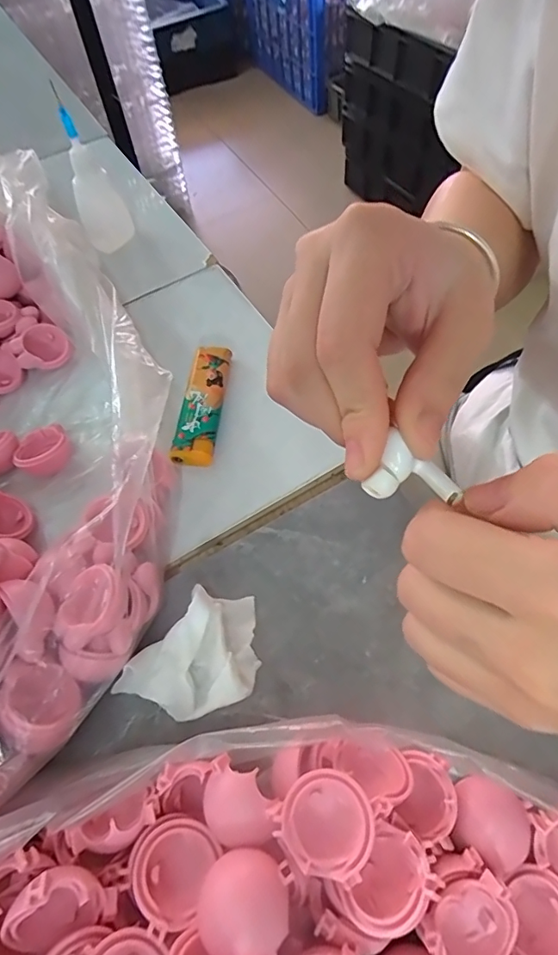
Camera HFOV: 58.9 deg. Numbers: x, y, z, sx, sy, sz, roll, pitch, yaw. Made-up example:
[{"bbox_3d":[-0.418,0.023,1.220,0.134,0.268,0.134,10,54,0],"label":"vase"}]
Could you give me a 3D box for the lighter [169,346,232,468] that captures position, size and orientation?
[{"bbox_3d":[-0.044,-0.044,0.284,0.022,0.011,0.078,3,60,7],"label":"lighter"}]

